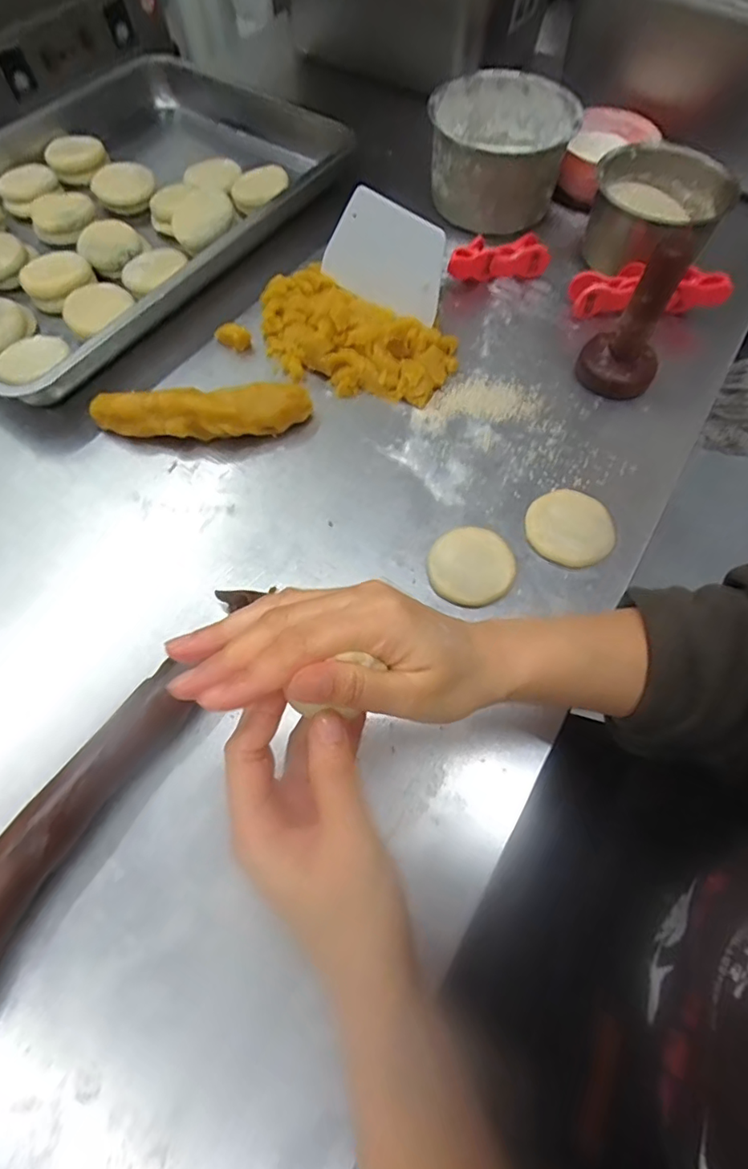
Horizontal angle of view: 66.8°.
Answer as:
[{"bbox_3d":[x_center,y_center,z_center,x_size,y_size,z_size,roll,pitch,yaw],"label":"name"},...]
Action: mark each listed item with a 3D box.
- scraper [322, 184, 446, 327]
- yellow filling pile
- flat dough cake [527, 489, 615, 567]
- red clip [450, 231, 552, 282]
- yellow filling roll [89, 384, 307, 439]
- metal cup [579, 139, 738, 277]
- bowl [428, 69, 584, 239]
[{"bbox_3d":[0.012,-0.302,0.524,0.118,0.088,0.006,31,52,6],"label":"scraper"},{"bbox_3d":[-0.021,-0.237,0.530,0.198,0.038,0.123,25,66,12],"label":"yellow filling pile"},{"bbox_3d":[0.156,-0.045,0.450,0.065,0.013,0.064,9,64,5],"label":"flat dough cake"},{"bbox_3d":[0.124,-0.329,0.575,0.101,0.036,0.030,-9,64,-4],"label":"red clip"},{"bbox_3d":[-0.147,-0.143,0.481,0.180,0.041,0.034,-2,63,-1],"label":"yellow filling roll"},{"bbox_3d":[0.275,-0.375,0.577,0.131,0.075,0.131,0,63,0],"label":"metal cup"},{"bbox_3d":[0.129,-0.454,0.603,0.136,0.096,0.142,0,63,0],"label":"bowl"}]

